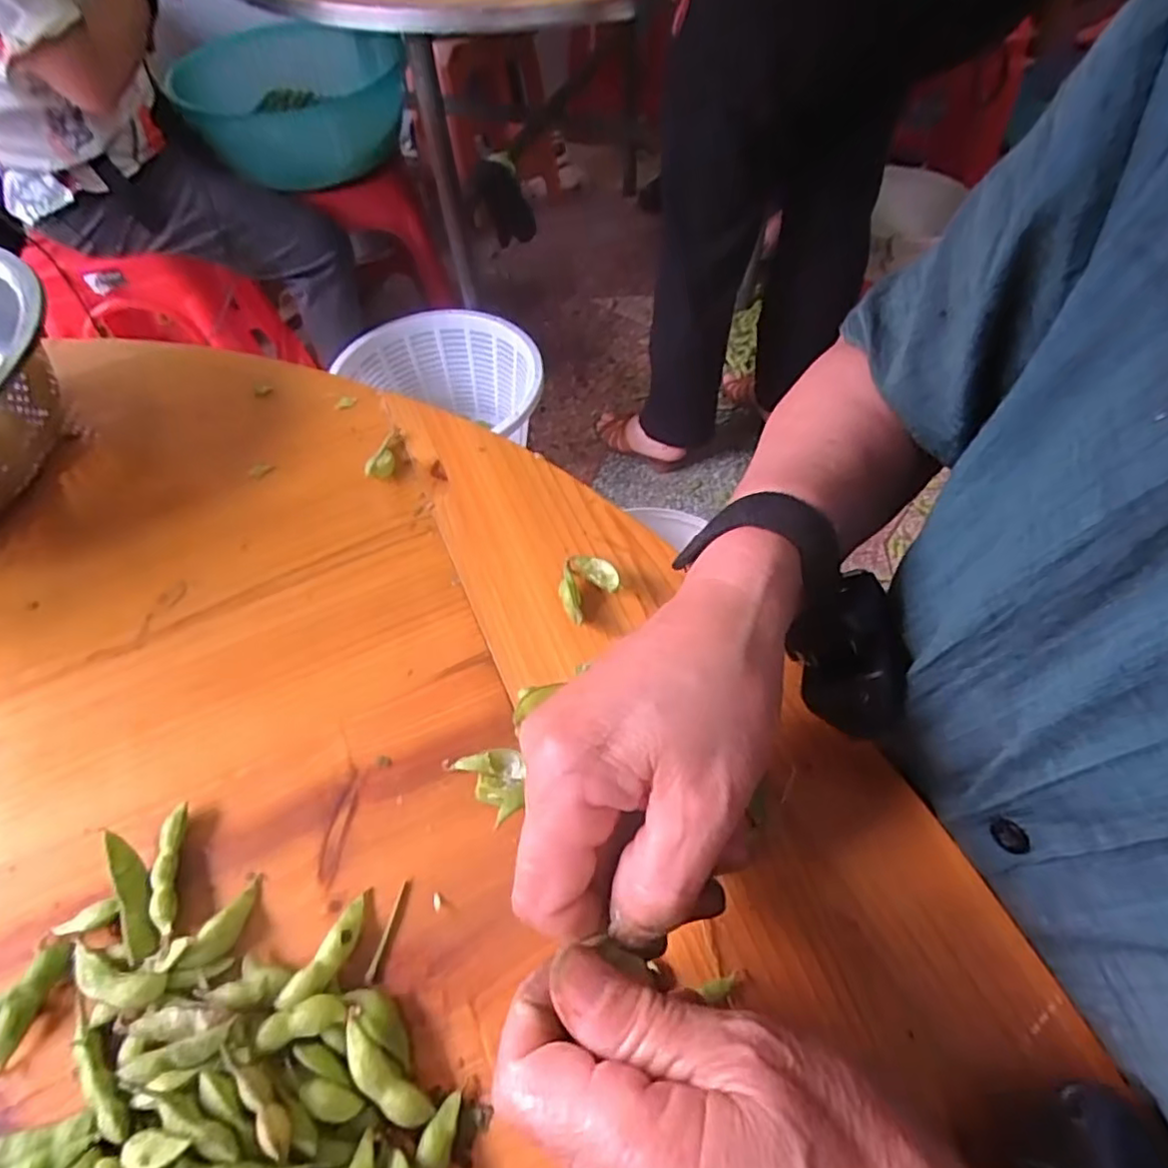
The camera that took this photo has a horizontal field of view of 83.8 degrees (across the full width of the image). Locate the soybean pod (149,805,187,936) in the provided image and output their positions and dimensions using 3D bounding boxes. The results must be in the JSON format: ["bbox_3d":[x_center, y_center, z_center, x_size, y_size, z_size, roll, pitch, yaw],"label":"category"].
[{"bbox_3d":[-0.166,0.114,0.260,0.011,0.009,0.047,-14,57,-6],"label":"soybean pod"}]

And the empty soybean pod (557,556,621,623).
[{"bbox_3d":[0.000,0.000,0.321,0.031,0.013,0.031,-1,57,2],"label":"empty soybean pod"}]

